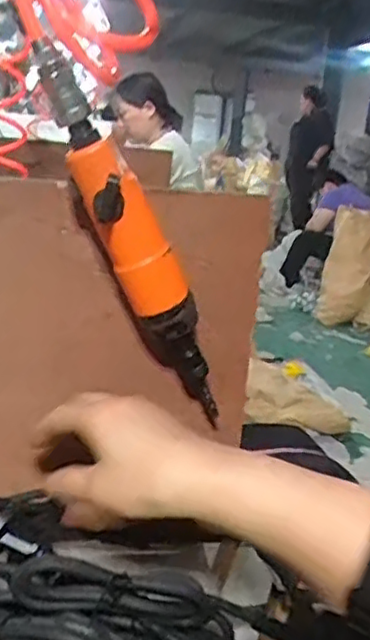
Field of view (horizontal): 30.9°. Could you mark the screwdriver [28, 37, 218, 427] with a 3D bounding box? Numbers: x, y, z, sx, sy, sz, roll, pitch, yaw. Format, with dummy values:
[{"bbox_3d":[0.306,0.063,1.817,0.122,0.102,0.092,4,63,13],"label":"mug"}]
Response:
[{"bbox_3d":[-0.029,-0.044,0.434,0.037,0.264,0.037,-29,24,-10],"label":"screwdriver"}]

